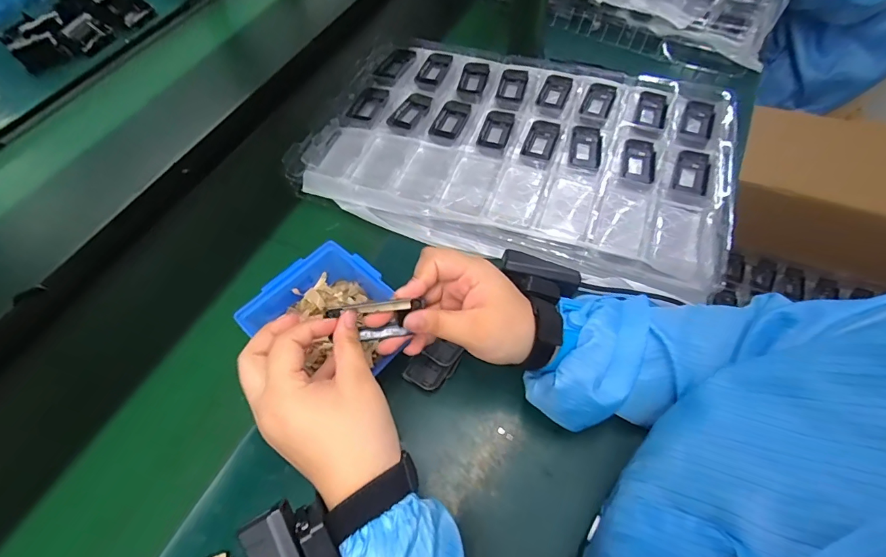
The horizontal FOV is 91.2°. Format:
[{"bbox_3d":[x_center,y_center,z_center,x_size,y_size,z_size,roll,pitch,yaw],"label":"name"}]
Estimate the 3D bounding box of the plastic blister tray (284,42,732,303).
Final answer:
[{"bbox_3d":[0.091,-0.170,0.559,0.504,0.042,0.315,15,60,13],"label":"plastic blister tray"}]

